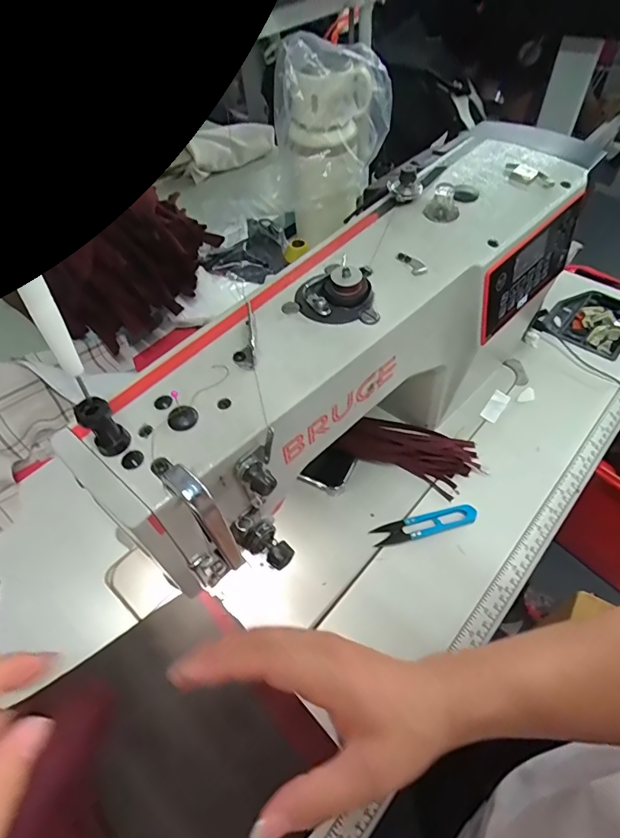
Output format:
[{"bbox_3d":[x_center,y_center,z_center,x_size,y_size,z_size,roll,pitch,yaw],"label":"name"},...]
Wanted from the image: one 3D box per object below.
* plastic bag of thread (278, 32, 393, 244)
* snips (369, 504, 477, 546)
[{"bbox_3d":[0.026,-0.320,0.549,0.102,0.200,0.072,-35,58,-20],"label":"plastic bag of thread"},{"bbox_3d":[0.110,0.101,0.452,0.098,0.011,0.022,-14,53,-6],"label":"snips"}]

